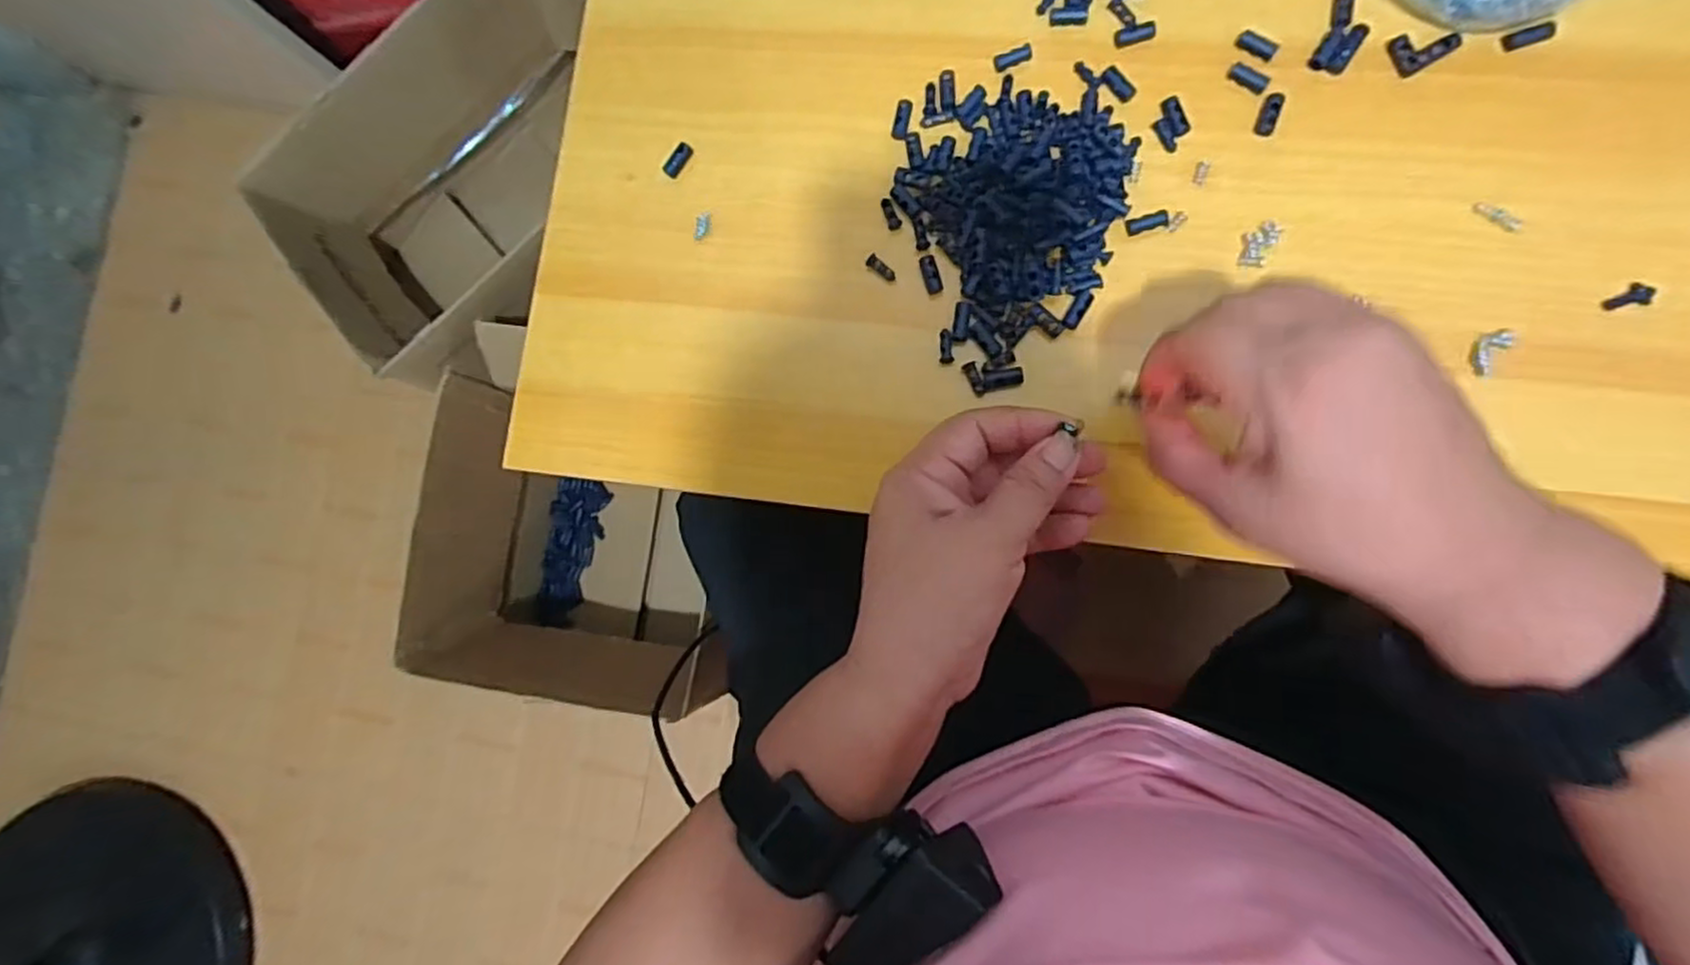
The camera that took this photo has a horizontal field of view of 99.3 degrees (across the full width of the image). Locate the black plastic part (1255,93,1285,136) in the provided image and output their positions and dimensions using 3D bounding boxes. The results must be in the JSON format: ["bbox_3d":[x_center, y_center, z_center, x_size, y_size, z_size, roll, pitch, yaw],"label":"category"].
[{"bbox_3d":[0.202,-0.174,0.340,0.008,0.004,0.020,21,88,9],"label":"black plastic part"}]

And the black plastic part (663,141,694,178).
[{"bbox_3d":[-0.088,-0.170,0.379,0.006,0.010,0.019,32,89,9],"label":"black plastic part"}]

